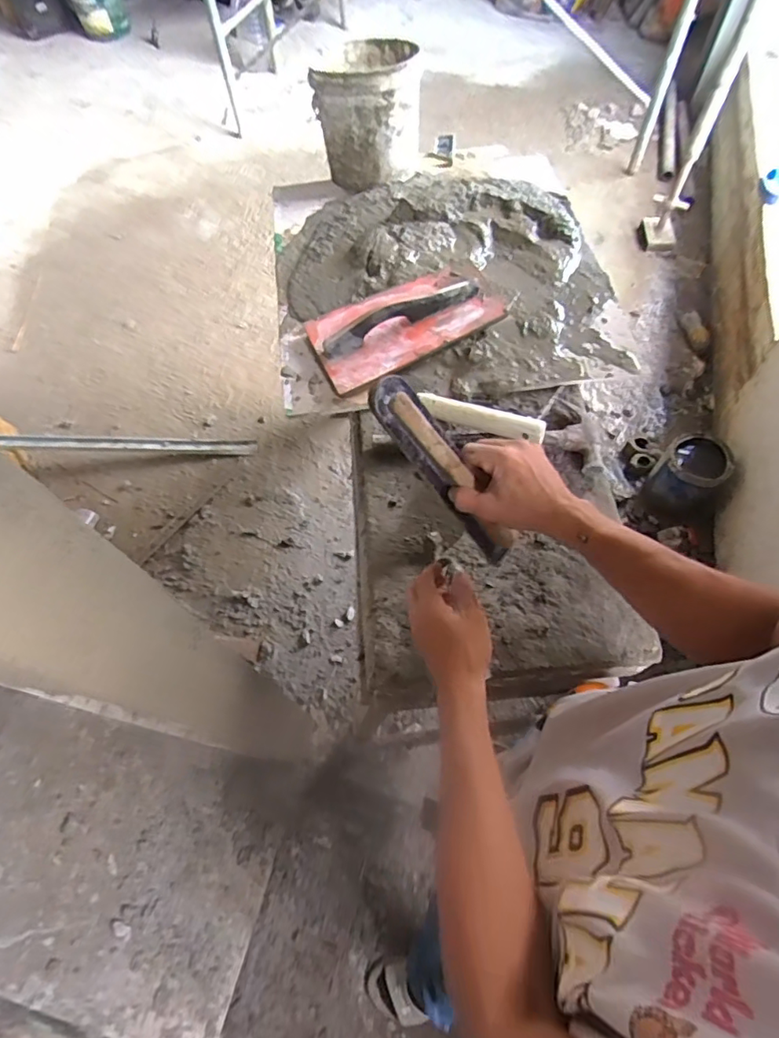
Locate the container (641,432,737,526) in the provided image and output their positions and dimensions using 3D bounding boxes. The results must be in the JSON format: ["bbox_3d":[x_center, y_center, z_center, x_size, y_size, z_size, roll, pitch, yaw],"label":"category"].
[{"bbox_3d":[0.852,-0.112,1.539,0.186,0.207,0.186,-1,62,2],"label":"container"}]

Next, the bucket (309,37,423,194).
[{"bbox_3d":[-0.038,-0.779,1.023,0.187,0.177,0.231,9,63,7],"label":"bucket"}]

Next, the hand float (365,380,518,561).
[{"bbox_3d":[0.065,-0.035,0.528,0.045,0.252,0.036,6,57,44],"label":"hand float"}]

